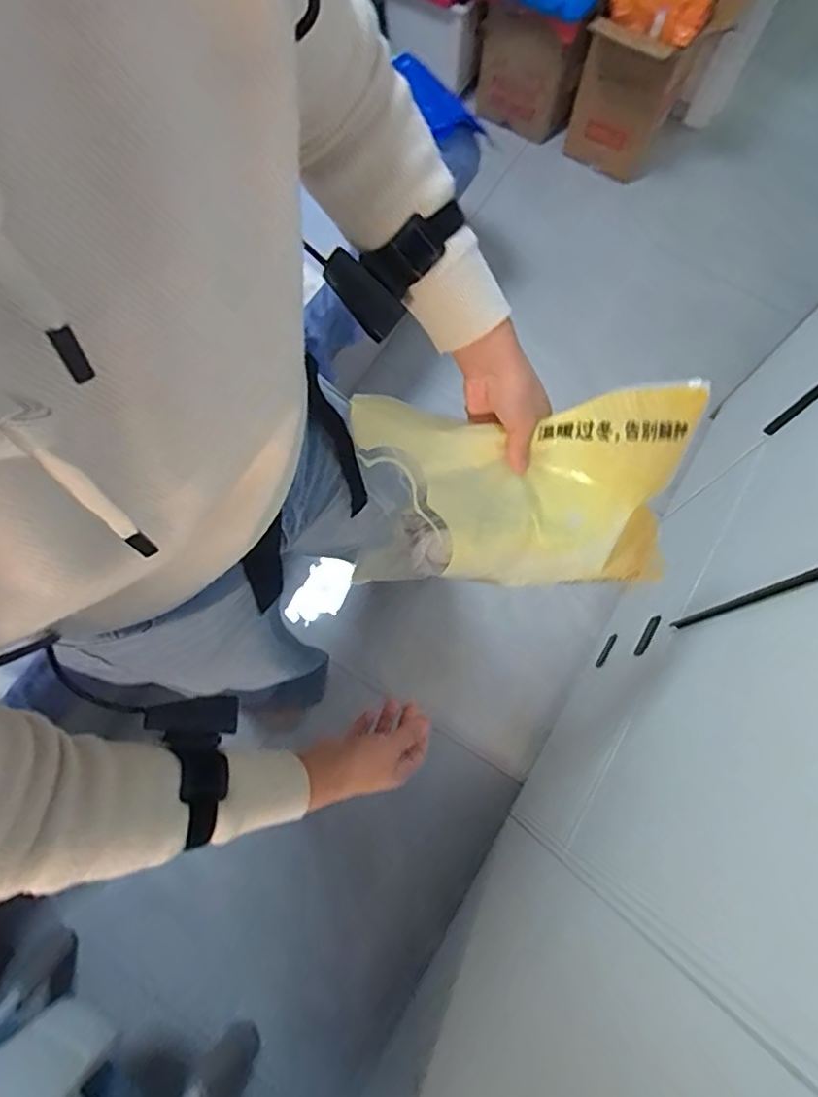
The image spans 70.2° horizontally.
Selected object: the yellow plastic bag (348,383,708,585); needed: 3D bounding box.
[{"bbox_3d":[0.107,-0.051,0.565,0.325,0.060,0.199,-3,112,-3],"label":"yellow plastic bag"}]

